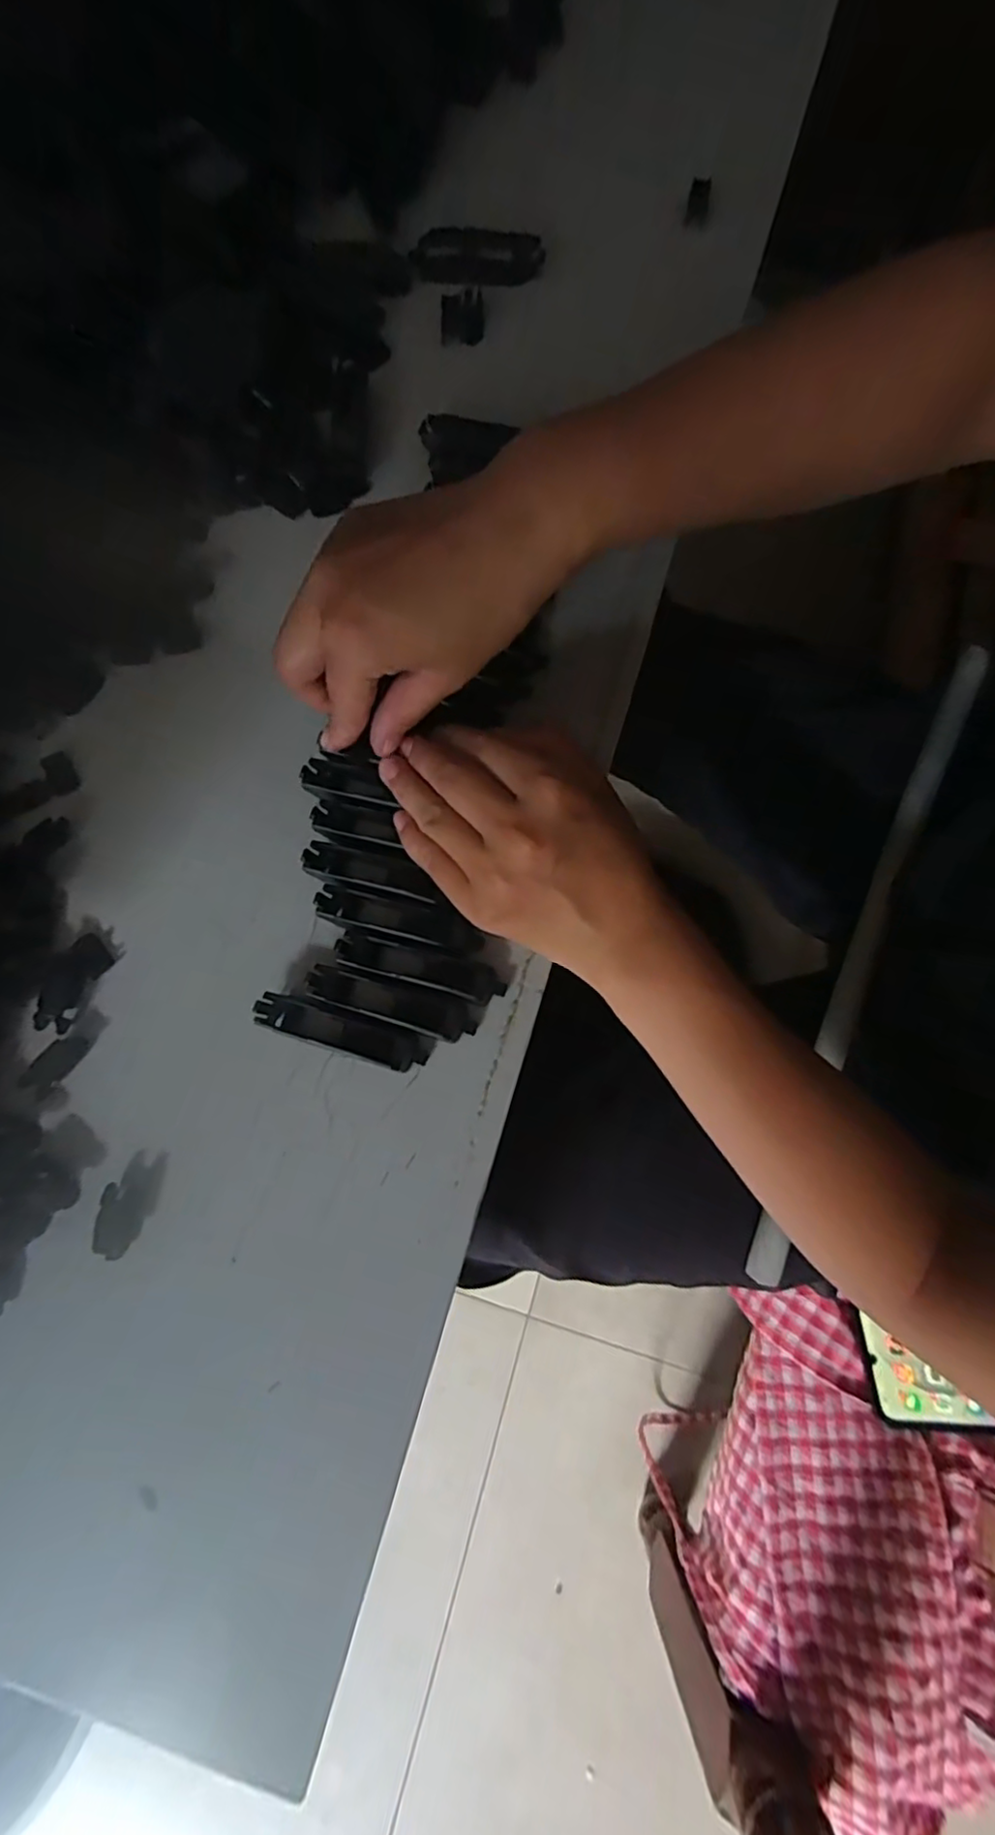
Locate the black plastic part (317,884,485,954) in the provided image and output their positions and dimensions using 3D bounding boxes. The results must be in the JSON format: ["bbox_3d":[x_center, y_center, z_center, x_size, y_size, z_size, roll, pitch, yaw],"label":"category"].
[{"bbox_3d":[-0.045,0.001,0.292,0.075,0.014,0.017,12,80,4],"label":"black plastic part"}]

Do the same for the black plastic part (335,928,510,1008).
[{"bbox_3d":[-0.034,0.021,0.289,0.075,0.014,0.017,16,80,4],"label":"black plastic part"}]

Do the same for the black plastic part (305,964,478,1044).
[{"bbox_3d":[-0.047,0.037,0.286,0.073,0.014,0.018,16,80,4],"label":"black plastic part"}]

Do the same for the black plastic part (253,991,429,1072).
[{"bbox_3d":[-0.069,0.049,0.284,0.074,0.016,0.018,16,80,4],"label":"black plastic part"}]

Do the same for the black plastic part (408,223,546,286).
[{"bbox_3d":[-0.012,-0.379,0.371,0.073,0.014,0.019,2,79,2],"label":"black plastic part"}]

